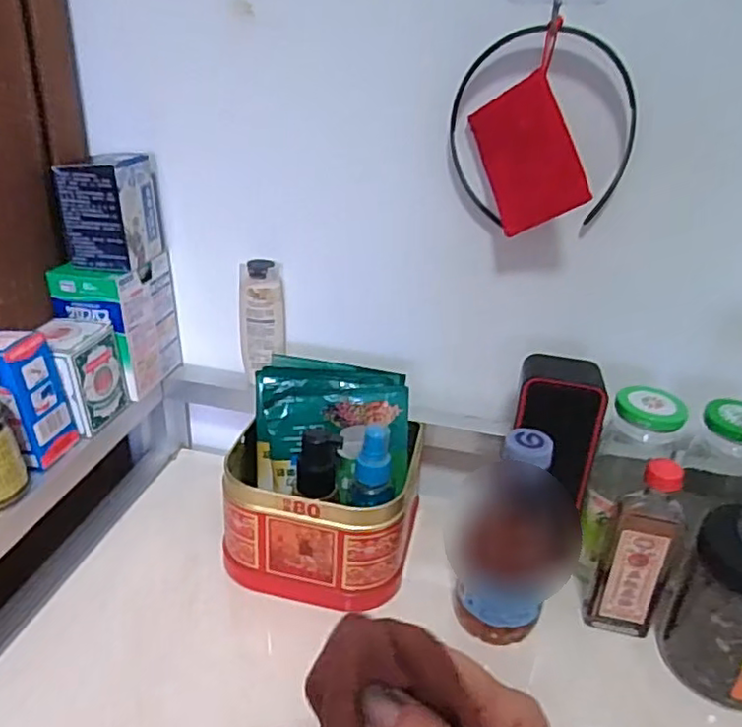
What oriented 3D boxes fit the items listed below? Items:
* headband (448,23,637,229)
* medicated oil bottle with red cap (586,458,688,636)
[{"bbox_3d":[0.121,-0.165,0.457,0.130,0.136,0.025,7,28,6],"label":"headband"},{"bbox_3d":[0.192,0.134,0.454,0.046,0.149,0.023,22,33,30],"label":"medicated oil bottle with red cap"}]

